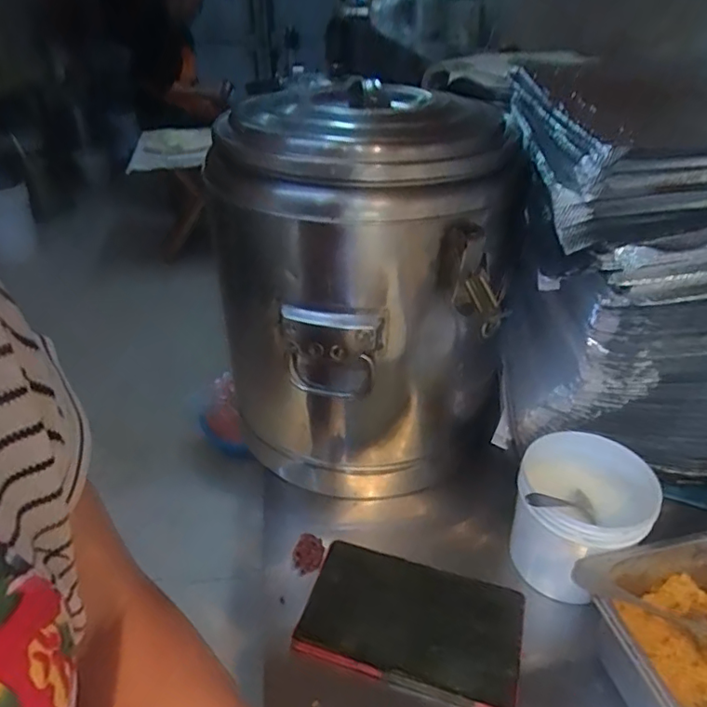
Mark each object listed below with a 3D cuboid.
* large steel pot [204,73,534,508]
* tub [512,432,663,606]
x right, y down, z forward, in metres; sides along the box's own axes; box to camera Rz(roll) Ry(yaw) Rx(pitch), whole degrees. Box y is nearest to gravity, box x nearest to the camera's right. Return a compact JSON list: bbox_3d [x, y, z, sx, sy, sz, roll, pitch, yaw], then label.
[{"bbox_3d":[0.020,-0.053,0.630,0.282,0.409,0.241,15,37,21],"label":"large steel pot"},{"bbox_3d":[0.210,0.163,0.558,0.103,0.116,0.121,12,36,16],"label":"tub"}]

